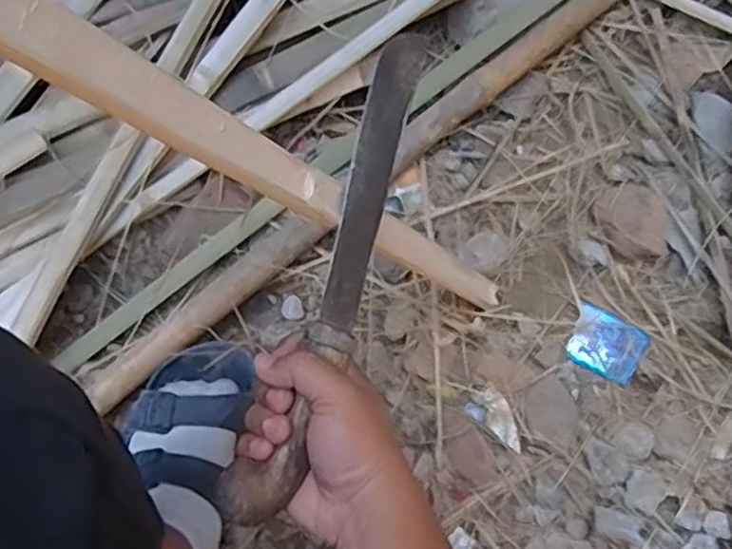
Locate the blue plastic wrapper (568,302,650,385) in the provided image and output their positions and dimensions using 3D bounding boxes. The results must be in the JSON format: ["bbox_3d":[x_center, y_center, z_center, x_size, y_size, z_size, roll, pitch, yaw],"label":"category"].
[{"bbox_3d":[0.248,0.071,0.712,0.071,0.018,0.063,29,77,9],"label":"blue plastic wrapper"}]

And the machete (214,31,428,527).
[{"bbox_3d":[-0.017,-0.007,0.438,0.042,0.027,0.325,17,76,6],"label":"machete"}]

